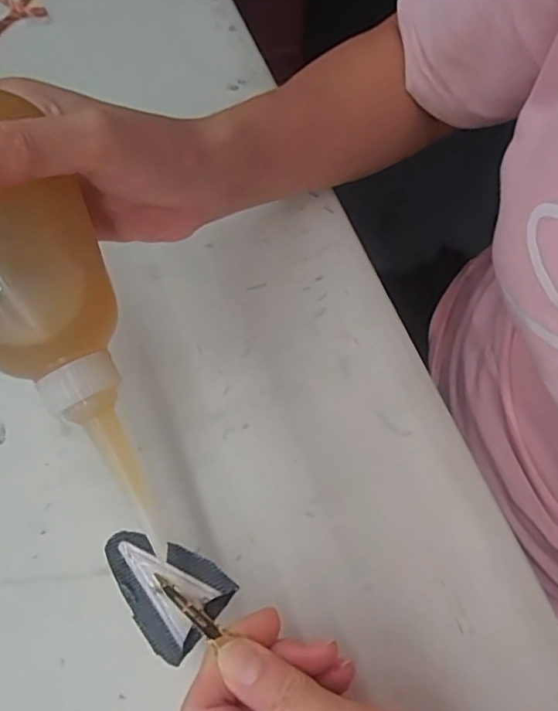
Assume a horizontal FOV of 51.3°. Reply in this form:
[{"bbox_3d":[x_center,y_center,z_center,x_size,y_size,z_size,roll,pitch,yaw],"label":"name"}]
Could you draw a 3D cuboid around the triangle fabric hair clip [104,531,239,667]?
[{"bbox_3d":[-0.048,0.092,0.237,0.052,0.006,0.037,39,71,15],"label":"triangle fabric hair clip"}]

